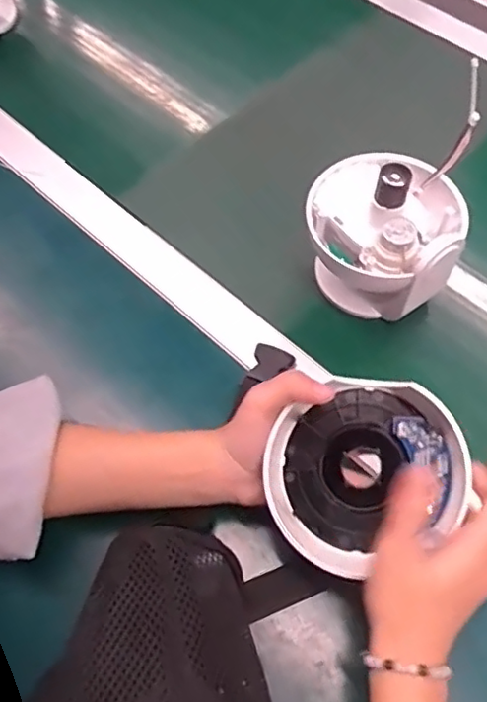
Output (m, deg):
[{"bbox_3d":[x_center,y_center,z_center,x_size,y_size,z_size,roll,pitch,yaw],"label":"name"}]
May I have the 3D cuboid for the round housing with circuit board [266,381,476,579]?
[{"bbox_3d":[0.075,0.075,0.366,0.119,0.051,0.112,-36,75,10],"label":"round housing with circuit board"}]

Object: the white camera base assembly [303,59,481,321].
[{"bbox_3d":[0.109,-0.100,0.471,0.117,0.128,0.118,0,62,2],"label":"white camera base assembly"}]

